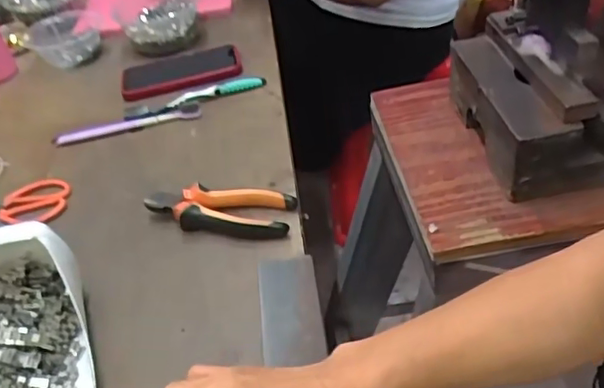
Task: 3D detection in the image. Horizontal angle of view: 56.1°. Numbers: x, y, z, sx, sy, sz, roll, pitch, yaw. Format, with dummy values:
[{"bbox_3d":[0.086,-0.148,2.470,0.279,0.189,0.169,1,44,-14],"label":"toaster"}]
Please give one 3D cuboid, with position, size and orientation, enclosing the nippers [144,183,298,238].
[{"bbox_3d":[-0.084,0.017,0.564,0.152,0.027,0.051,3,43,17],"label":"nippers"}]

